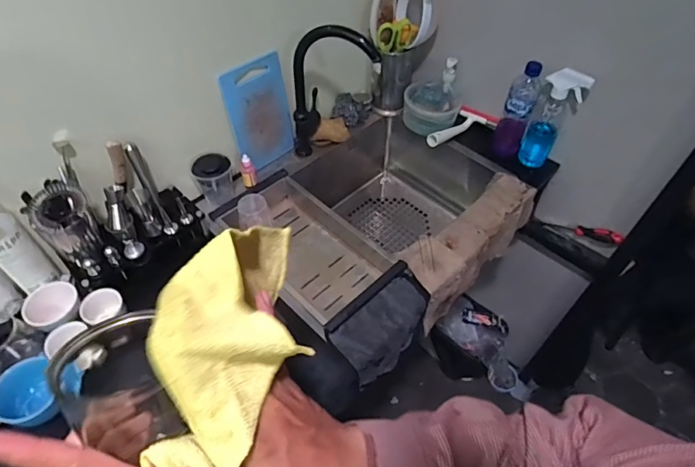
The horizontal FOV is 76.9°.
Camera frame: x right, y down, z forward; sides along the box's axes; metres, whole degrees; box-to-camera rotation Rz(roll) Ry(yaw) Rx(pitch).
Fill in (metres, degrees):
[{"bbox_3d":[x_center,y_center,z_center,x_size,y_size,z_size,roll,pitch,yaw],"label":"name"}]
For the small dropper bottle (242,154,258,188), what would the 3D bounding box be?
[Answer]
[{"bbox_3d":[-0.213,-0.134,0.944,0.029,0.079,0.022,-13,52,-12],"label":"small dropper bottle"}]

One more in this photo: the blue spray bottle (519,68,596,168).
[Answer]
[{"bbox_3d":[0.430,-0.236,0.931,0.081,0.251,0.056,27,55,20],"label":"blue spray bottle"}]

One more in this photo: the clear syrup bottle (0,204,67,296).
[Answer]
[{"bbox_3d":[-0.535,0.007,0.681,0.070,0.216,0.065,35,58,25],"label":"clear syrup bottle"}]

